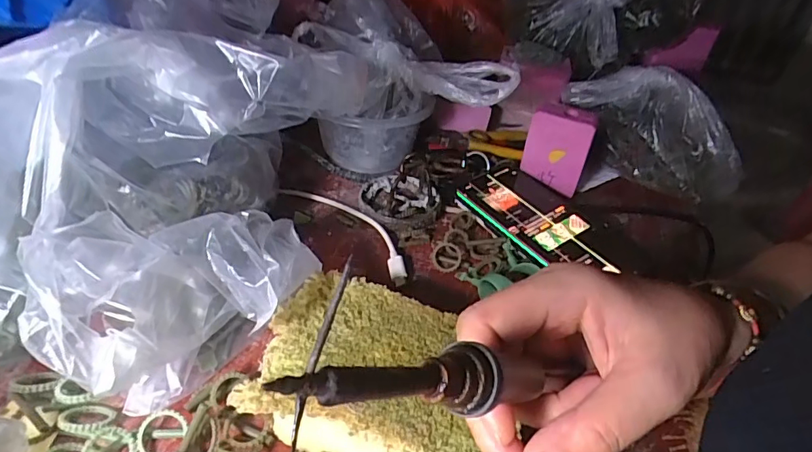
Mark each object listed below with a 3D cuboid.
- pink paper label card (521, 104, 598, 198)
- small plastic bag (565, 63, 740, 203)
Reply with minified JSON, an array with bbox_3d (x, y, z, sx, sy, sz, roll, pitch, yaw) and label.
[{"bbox_3d":[0.132,-0.067,0.439,0.054,0.076,0.020,12,38,5],"label":"pink paper label card"},{"bbox_3d":[0.233,-0.091,0.469,0.165,0.095,0.046,31,44,26],"label":"small plastic bag"}]

